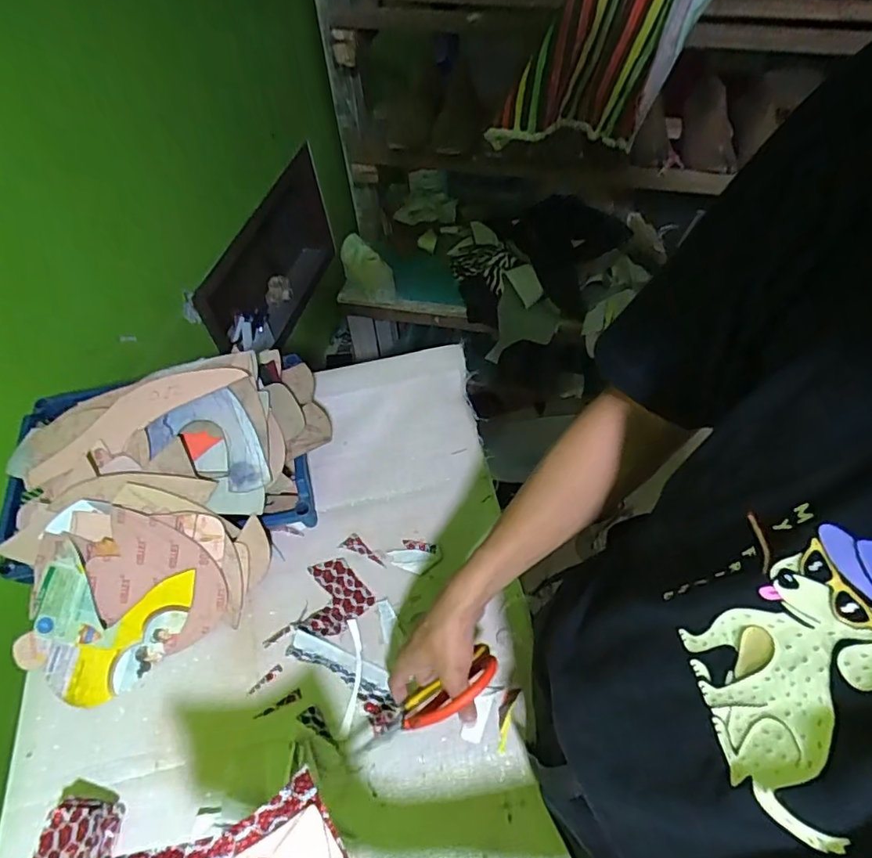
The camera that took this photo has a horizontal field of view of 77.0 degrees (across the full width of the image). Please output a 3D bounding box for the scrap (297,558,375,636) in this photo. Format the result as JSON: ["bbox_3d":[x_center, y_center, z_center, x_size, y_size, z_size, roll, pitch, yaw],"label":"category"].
[{"bbox_3d":[-0.137,0.211,0.691,0.086,0.006,0.088,-34,61,-22],"label":"scrap"}]

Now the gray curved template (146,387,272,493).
[{"bbox_3d":[-0.282,0.028,0.680,0.122,0.013,0.129,-24,81,-3],"label":"gray curved template"}]

